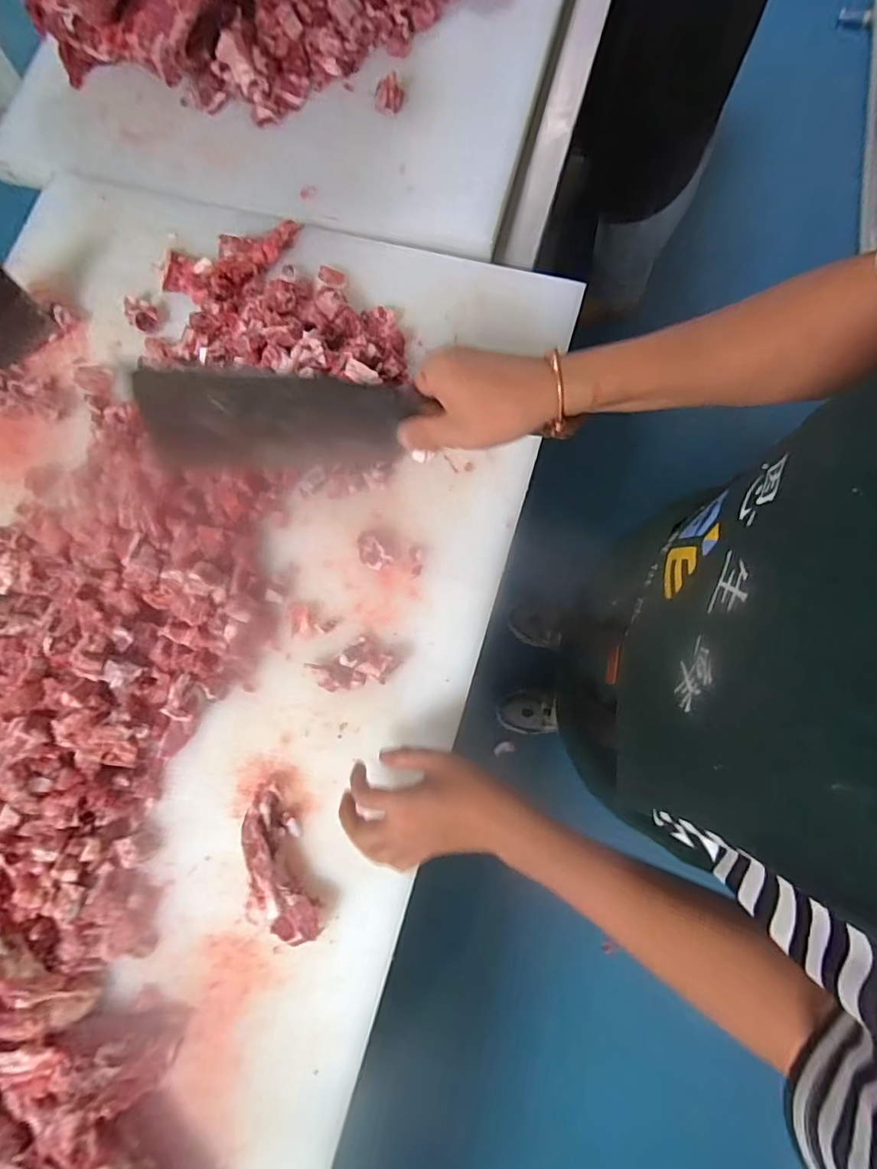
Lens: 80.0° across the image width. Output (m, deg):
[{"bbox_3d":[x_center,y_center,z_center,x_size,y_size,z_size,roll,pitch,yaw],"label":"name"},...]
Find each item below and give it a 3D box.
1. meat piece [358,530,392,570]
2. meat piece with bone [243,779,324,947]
[{"bbox_3d":[-0.078,-0.040,0.614,0.033,0.019,0.048,-27,77,-3],"label":"meat piece"},{"bbox_3d":[-0.166,0.285,0.538,0.068,0.034,0.154,-13,79,0],"label":"meat piece with bone"}]

